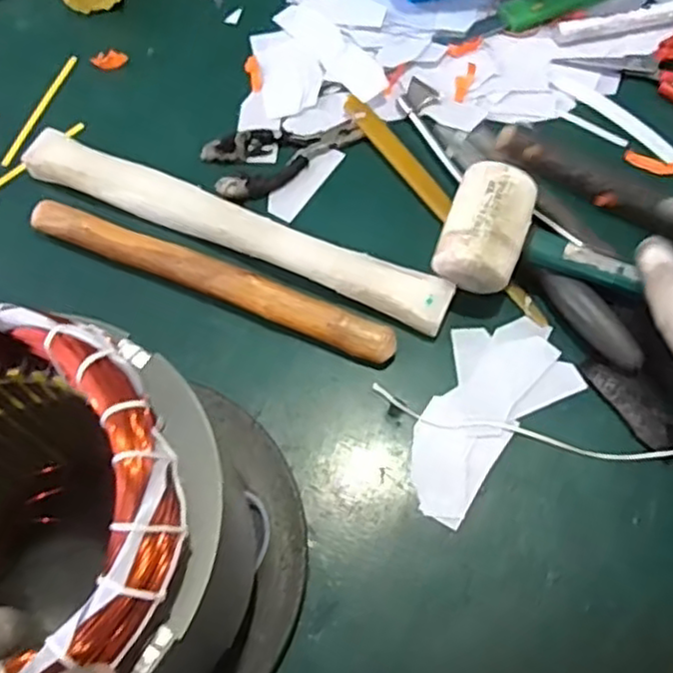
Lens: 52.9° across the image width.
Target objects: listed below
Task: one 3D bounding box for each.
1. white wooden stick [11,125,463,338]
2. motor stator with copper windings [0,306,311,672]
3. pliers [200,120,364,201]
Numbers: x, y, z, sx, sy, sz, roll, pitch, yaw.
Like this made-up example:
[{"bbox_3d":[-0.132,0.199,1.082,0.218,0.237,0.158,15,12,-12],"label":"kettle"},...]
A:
[{"bbox_3d":[-0.070,-0.070,0.440,0.298,0.026,0.030,22,66,10],"label":"white wooden stick"},{"bbox_3d":[-0.099,0.085,0.276,0.160,0.169,0.146,0,64,1],"label":"motor stator with copper windings"},{"bbox_3d":[-0.034,-0.129,0.476,0.110,0.016,0.050,-21,66,-10],"label":"pliers"}]

